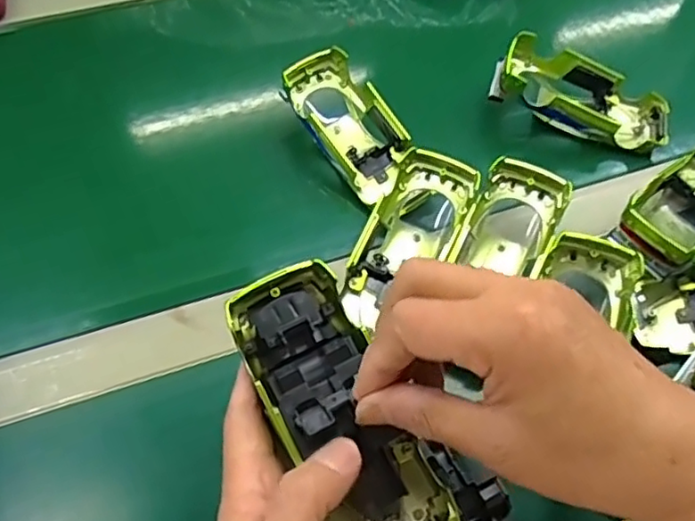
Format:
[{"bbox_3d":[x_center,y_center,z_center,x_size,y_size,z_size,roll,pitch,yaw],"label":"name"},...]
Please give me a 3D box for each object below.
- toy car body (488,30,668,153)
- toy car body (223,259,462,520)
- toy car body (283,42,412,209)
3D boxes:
[{"bbox_3d":[0.177,-0.124,0.474,0.131,0.044,0.062,18,59,9],"label":"toy car body"},{"bbox_3d":[-0.003,0.066,0.274,0.053,0.027,0.132,-26,81,-17],"label":"toy car body"},{"bbox_3d":[0.001,-0.097,0.454,0.055,0.034,0.114,-28,77,-18],"label":"toy car body"}]

